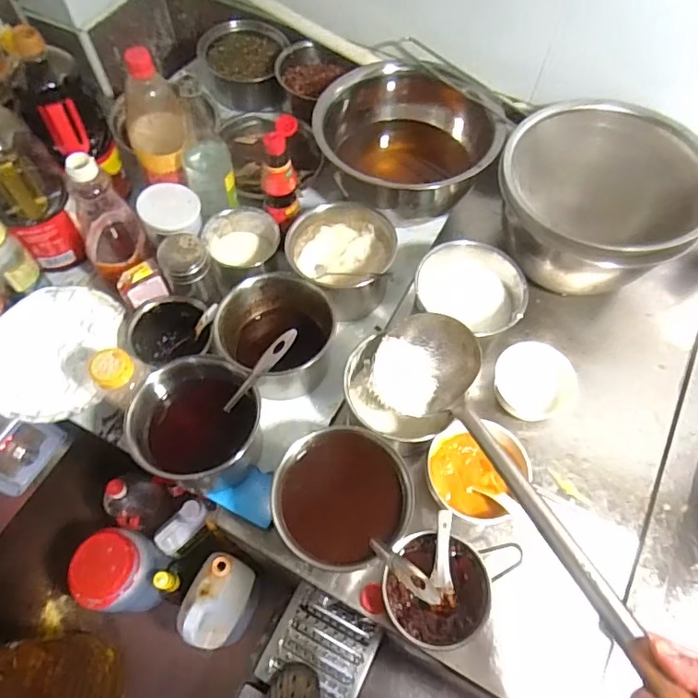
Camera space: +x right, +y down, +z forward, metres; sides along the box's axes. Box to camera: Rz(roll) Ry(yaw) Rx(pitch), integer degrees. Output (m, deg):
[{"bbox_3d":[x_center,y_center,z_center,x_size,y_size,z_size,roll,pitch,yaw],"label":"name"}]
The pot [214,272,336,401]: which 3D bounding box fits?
[{"bbox_3d":[-0.103,-0.017,0.736,0.146,0.105,0.140,0,63,-1],"label":"pot"}]

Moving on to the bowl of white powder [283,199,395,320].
[{"bbox_3d":[-0.014,-0.138,0.802,0.153,0.089,0.154,0,63,-1],"label":"bowl of white powder"}]

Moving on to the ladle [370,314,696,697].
[{"bbox_3d":[0.151,0.137,0.506,0.123,0.083,0.529,-15,36,-9],"label":"ladle"}]

